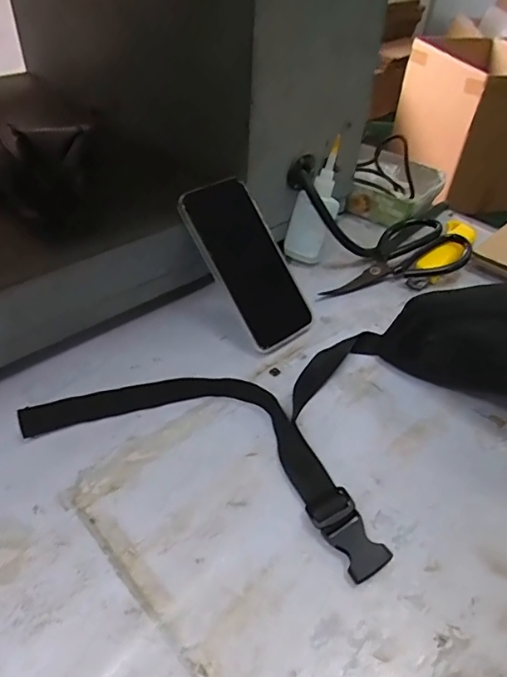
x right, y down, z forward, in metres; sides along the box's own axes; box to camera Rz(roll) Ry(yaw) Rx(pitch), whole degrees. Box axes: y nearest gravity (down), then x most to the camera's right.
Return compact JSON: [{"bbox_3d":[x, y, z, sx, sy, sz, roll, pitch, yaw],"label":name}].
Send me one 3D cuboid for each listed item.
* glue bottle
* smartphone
[{"bbox_3d":[0.071,-0.149,0.556,0.045,0.129,0.026,27,19,24],"label":"glue bottle"},{"bbox_3d":[-0.002,-0.072,0.481,0.083,0.014,0.162,-33,96,-36],"label":"smartphone"}]

